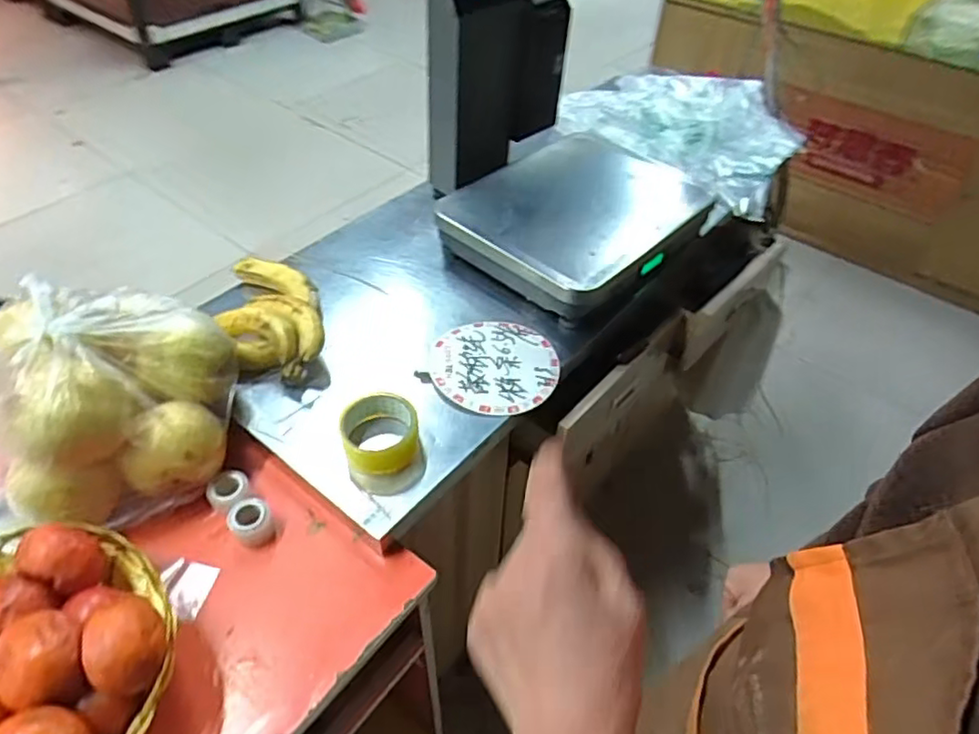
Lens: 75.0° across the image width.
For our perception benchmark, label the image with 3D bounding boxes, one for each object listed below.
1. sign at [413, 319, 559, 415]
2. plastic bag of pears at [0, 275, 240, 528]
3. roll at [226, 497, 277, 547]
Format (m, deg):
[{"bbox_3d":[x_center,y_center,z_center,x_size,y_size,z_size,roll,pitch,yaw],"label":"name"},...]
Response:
[{"bbox_3d":[0.006,-0.006,0.825,0.160,0.006,0.169,1,47,-2],"label":"sign"},{"bbox_3d":[-0.404,0.021,0.677,0.263,0.160,0.221,-25,53,-24],"label":"plastic bag of pears"},{"bbox_3d":[-0.256,0.167,0.686,0.041,0.037,0.041,1,47,-2],"label":"roll"}]

